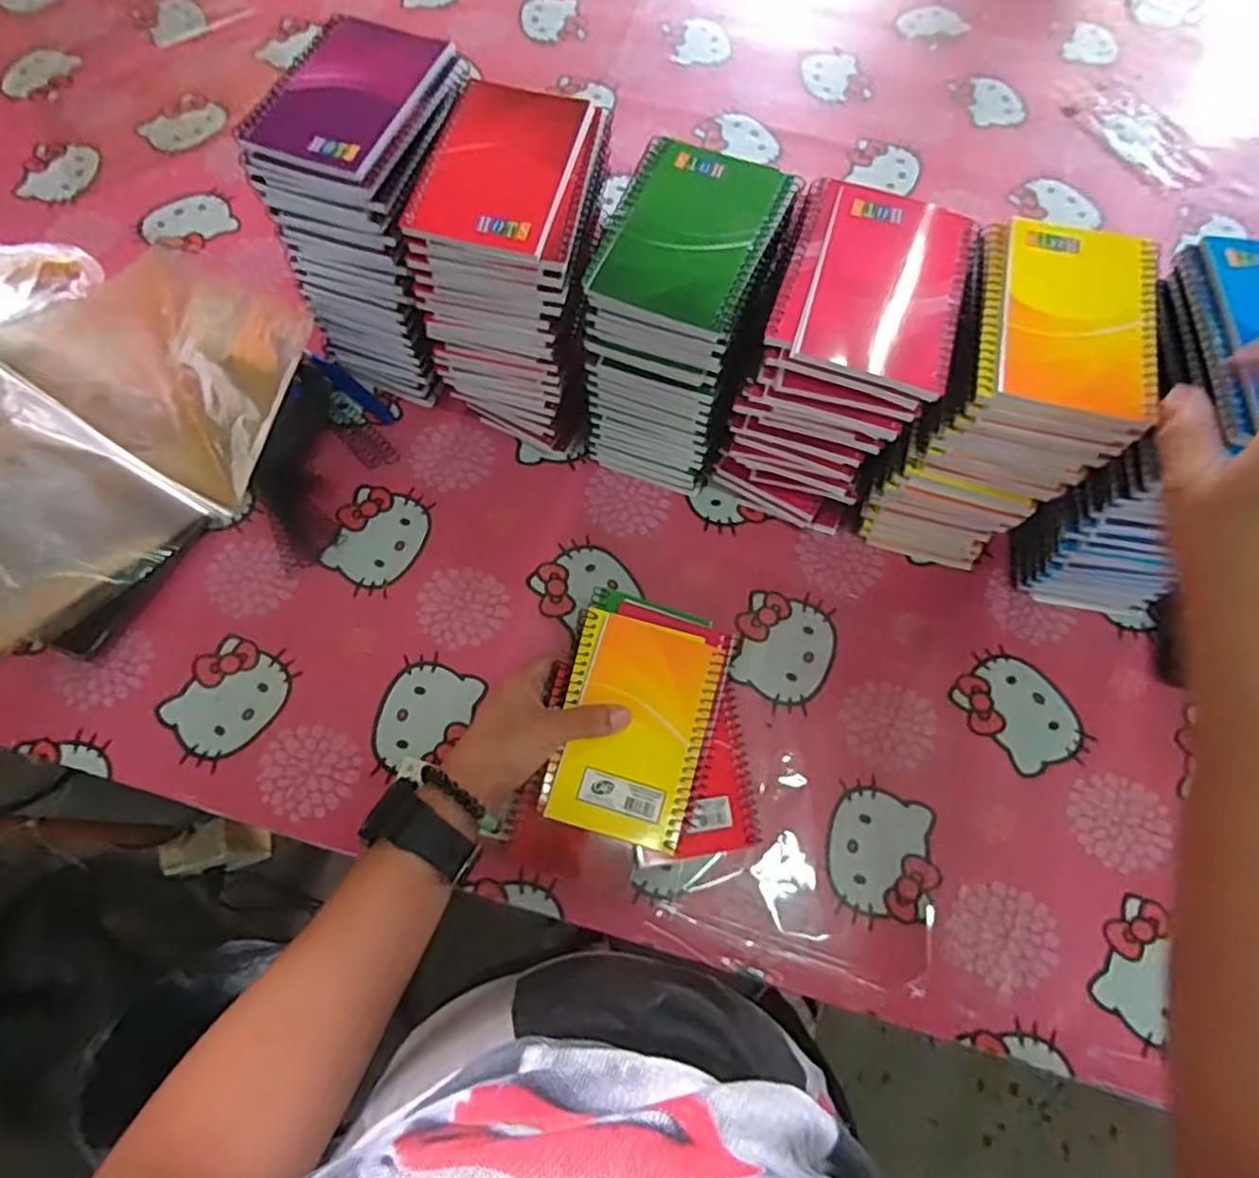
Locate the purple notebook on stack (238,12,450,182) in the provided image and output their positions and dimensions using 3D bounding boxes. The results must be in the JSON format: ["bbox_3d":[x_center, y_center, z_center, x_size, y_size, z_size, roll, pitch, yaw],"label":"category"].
[{"bbox_3d":[-0.176,-0.311,0.425,0.086,0.014,0.129,17,69,5],"label":"purple notebook on stack"}]

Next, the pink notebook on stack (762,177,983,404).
[{"bbox_3d":[0.141,-0.177,0.391,0.100,0.012,0.134,18,69,6],"label":"pink notebook on stack"}]

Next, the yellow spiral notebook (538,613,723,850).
[{"bbox_3d":[0.003,0.086,0.430,0.092,0.011,0.133,14,69,4],"label":"yellow spiral notebook"}]

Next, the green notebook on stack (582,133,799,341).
[{"bbox_3d":[0.037,-0.212,0.403,0.095,0.012,0.133,21,70,7],"label":"green notebook on stack"}]

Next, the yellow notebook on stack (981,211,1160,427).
[{"bbox_3d":[0.250,-0.154,0.383,0.099,0.014,0.123,11,69,3],"label":"yellow notebook on stack"}]

